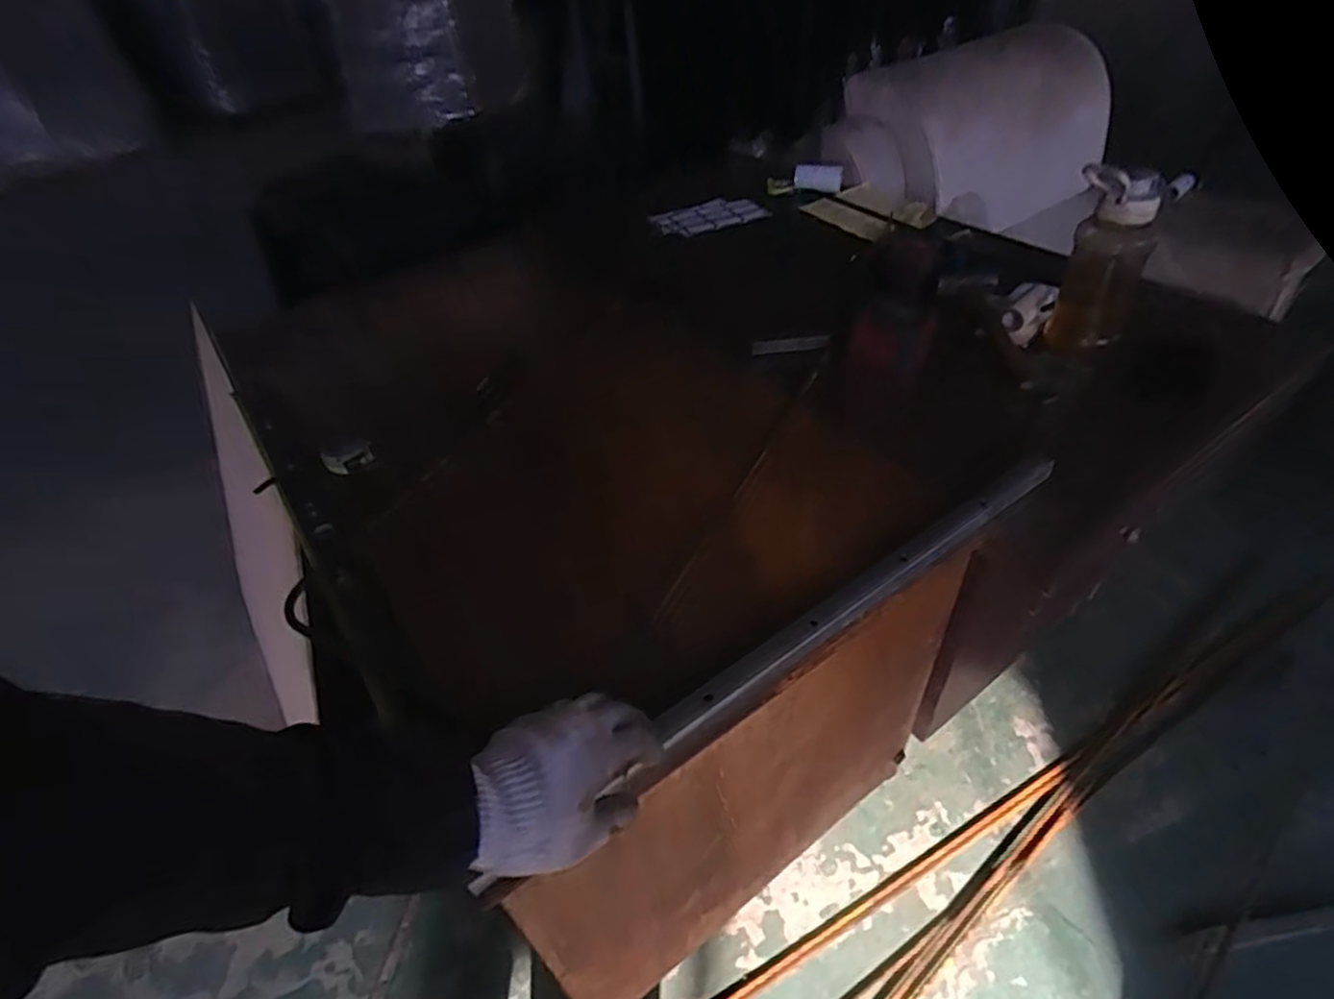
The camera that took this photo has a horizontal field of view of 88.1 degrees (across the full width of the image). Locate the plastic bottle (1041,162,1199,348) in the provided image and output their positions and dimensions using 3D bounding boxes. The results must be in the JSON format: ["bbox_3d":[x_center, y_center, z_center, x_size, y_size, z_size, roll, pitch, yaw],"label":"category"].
[{"bbox_3d":[0.602,-0.318,0.951,0.099,0.251,0.098,-32,49,-26],"label":"plastic bottle"}]

